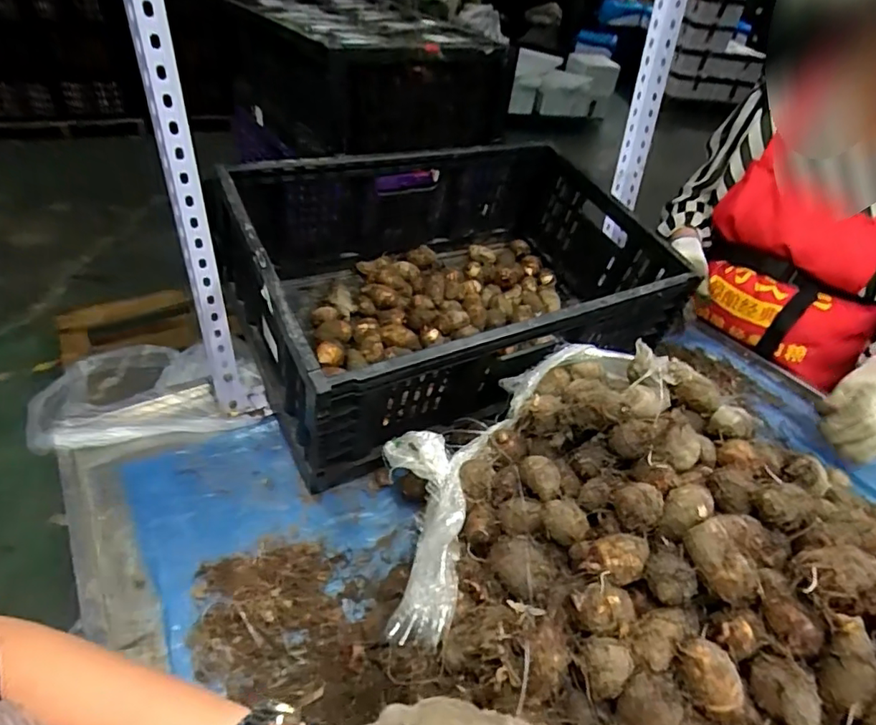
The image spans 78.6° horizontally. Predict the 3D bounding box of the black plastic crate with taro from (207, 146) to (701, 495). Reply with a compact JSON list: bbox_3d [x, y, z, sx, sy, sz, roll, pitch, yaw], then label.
[{"bbox_3d":[0.039,-0.121,0.811,0.616,0.250,0.471,-15,44,-23],"label":"black plastic crate with taro"}]

